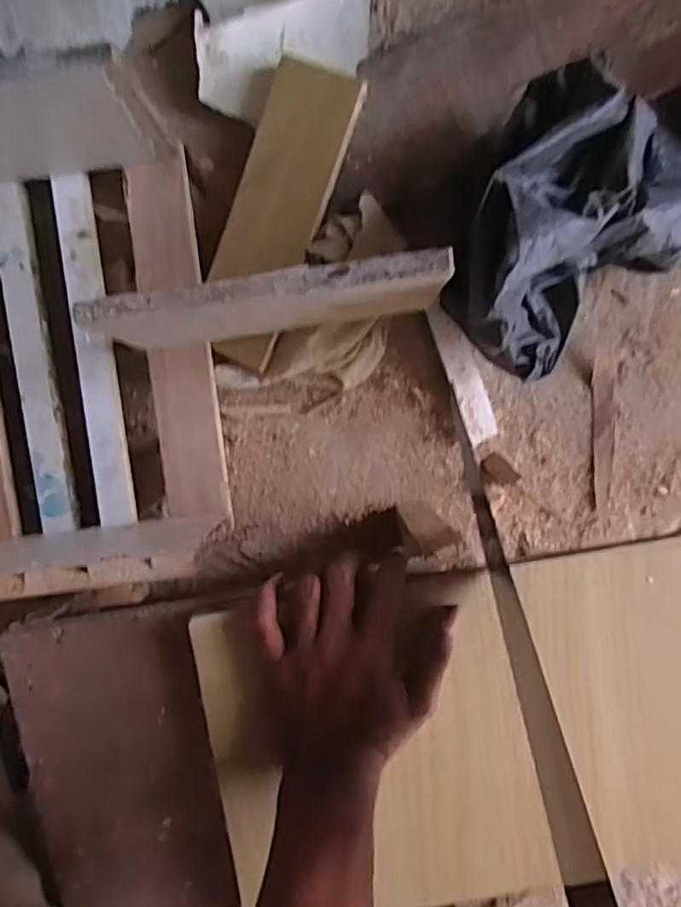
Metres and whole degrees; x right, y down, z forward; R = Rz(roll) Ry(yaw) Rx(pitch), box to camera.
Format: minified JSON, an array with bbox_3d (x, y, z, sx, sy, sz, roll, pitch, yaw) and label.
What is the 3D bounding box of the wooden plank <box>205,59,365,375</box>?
[{"bbox_3d":[-0.057,-0.202,0.567,0.073,0.012,0.250,20,102,-7],"label":"wooden plank"}]

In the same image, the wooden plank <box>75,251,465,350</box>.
[{"bbox_3d":[-0.047,-0.099,0.434,0.235,0.031,0.038,-9,97,0],"label":"wooden plank"}]

